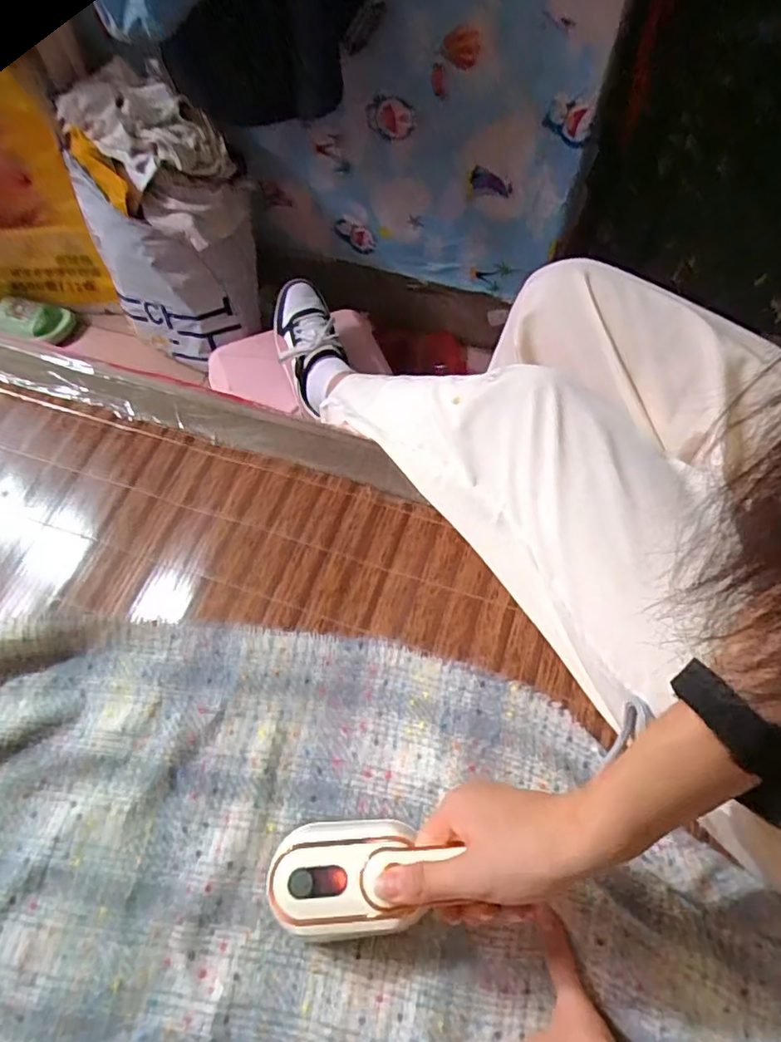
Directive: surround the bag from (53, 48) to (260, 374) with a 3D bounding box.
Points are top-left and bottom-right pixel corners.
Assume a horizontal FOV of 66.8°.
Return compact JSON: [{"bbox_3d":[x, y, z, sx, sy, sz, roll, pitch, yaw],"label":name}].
[{"bbox_3d":[-0.389,-0.524,1.072,0.273,0.378,0.329,-23,64,-11],"label":"bag"}]

